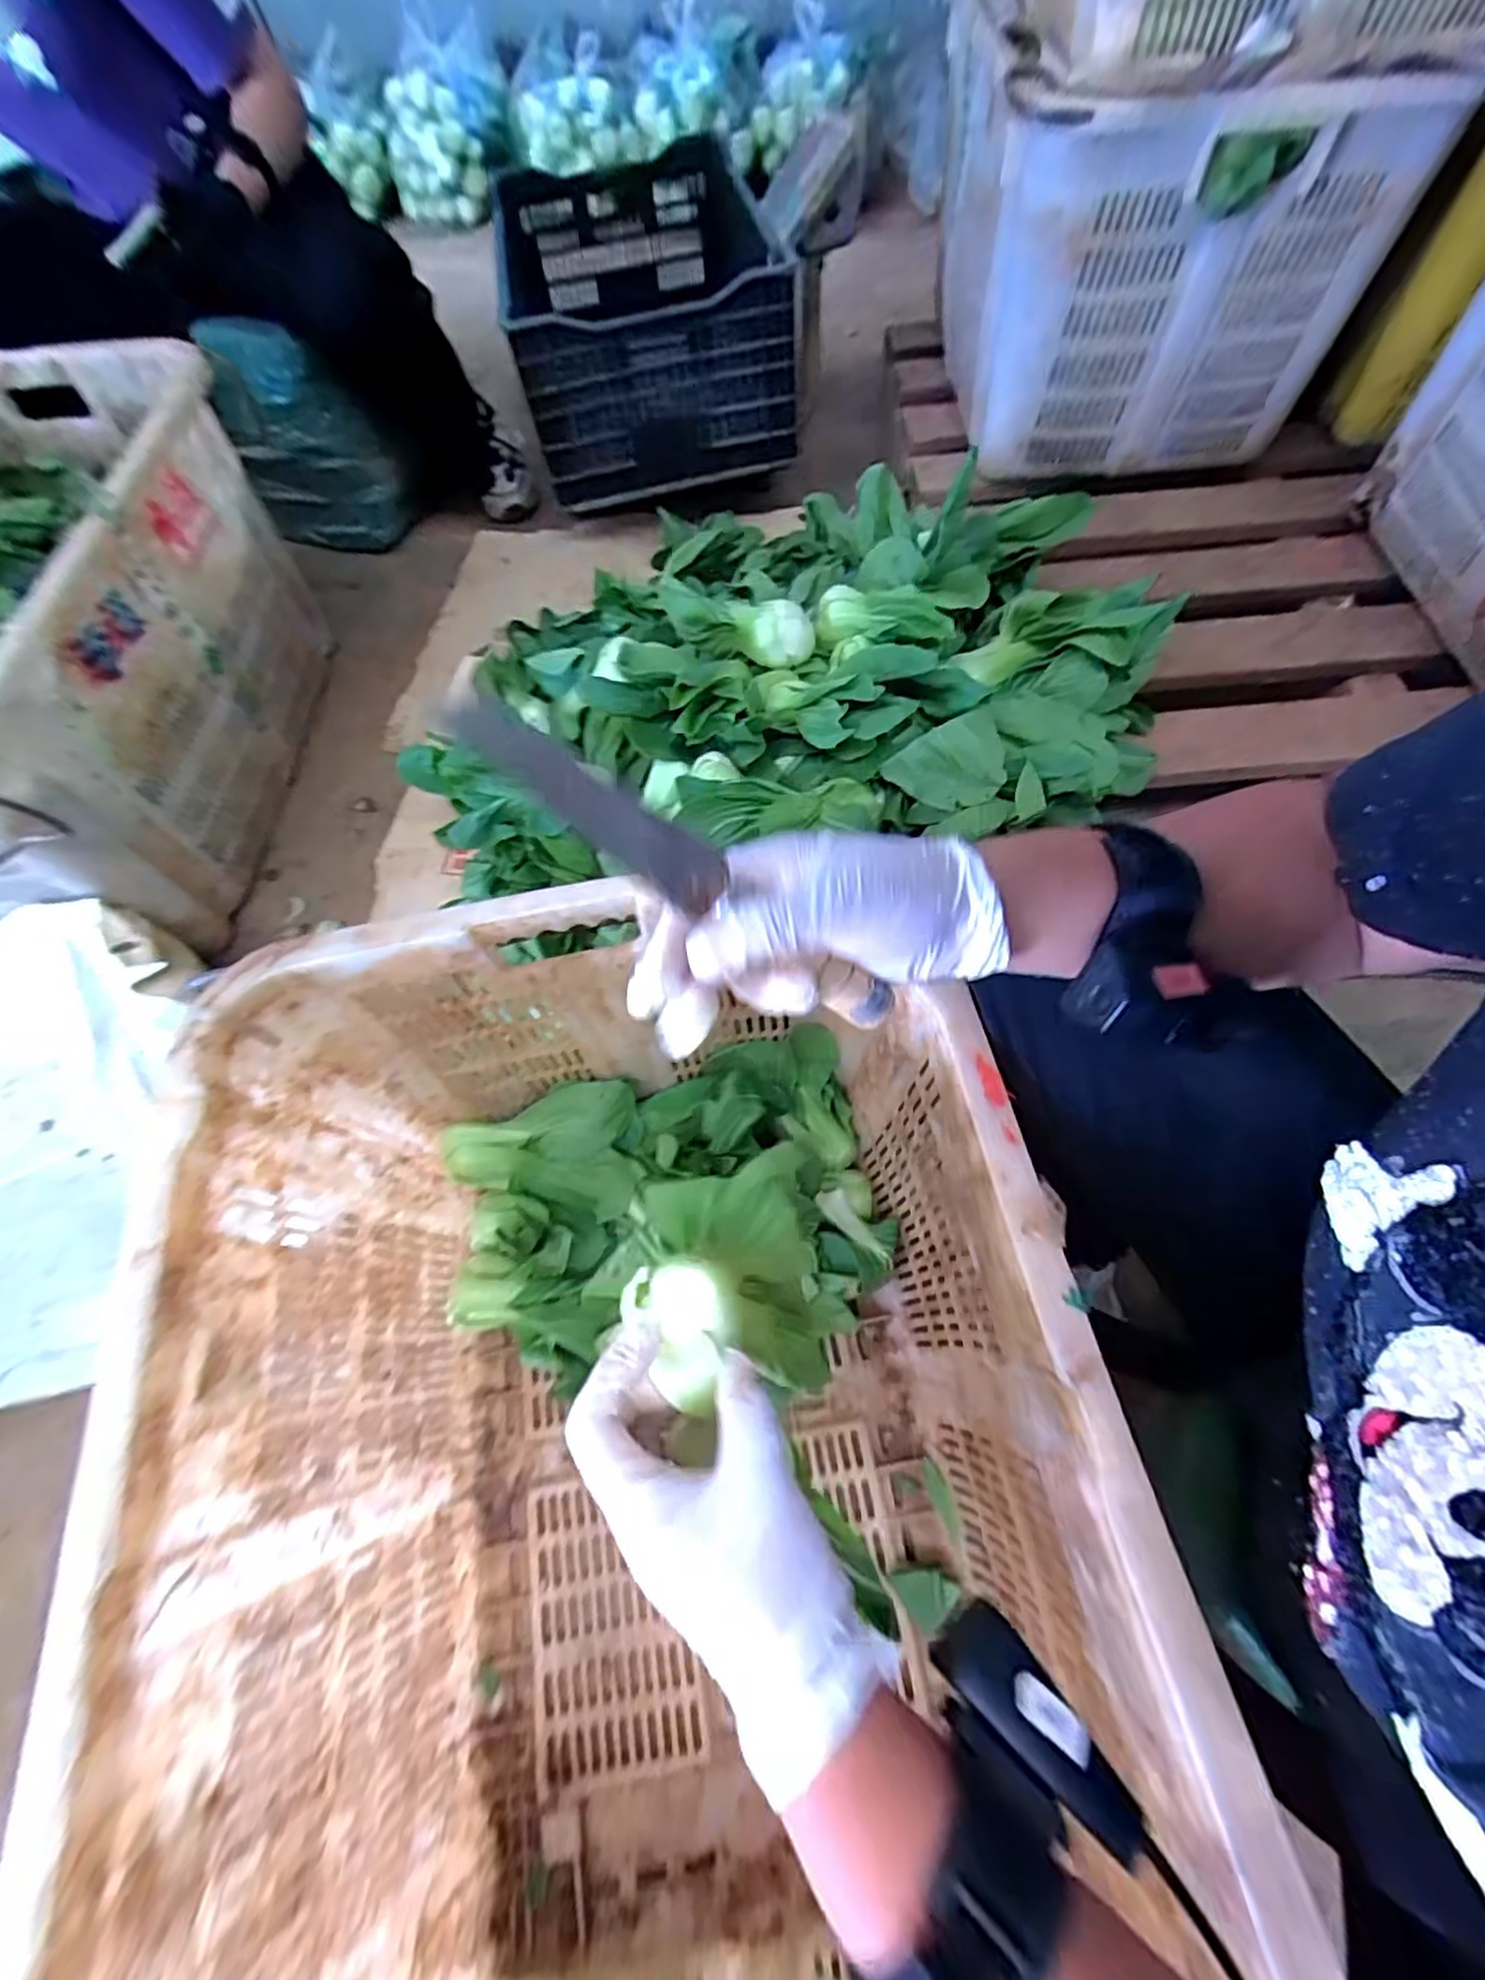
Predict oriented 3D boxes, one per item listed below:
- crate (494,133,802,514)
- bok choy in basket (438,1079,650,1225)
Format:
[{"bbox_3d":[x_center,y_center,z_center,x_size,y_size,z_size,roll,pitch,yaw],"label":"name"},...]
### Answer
[{"bbox_3d":[-0.148,-1.067,1.102,0.401,0.240,0.627,-10,64,-2],"label":"crate"},{"bbox_3d":[-0.185,0.152,0.646,0.171,0.053,0.115,-7,64,0],"label":"bok choy in basket"}]

